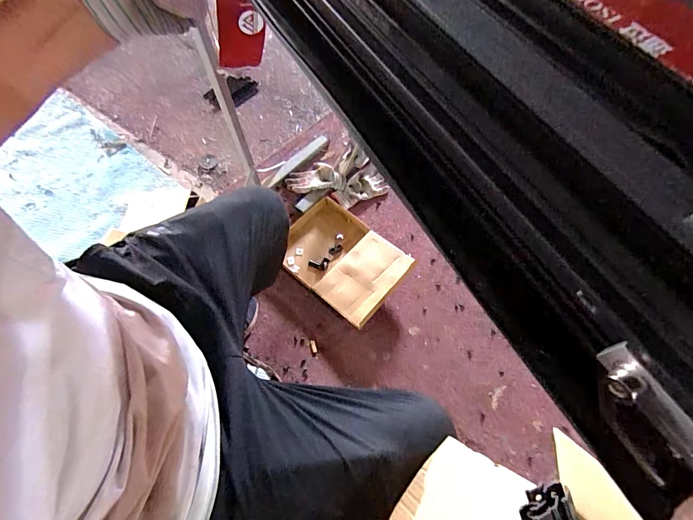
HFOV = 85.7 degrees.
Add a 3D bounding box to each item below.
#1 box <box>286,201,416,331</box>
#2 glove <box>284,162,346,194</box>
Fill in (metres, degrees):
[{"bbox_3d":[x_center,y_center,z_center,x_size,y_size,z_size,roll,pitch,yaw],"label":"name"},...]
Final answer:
[{"bbox_3d":[-0.018,-0.010,1.091,0.375,0.071,0.263,37,69,20],"label":"box"},{"bbox_3d":[-0.104,-0.275,1.243,0.199,0.031,0.113,-4,61,0],"label":"glove"}]

